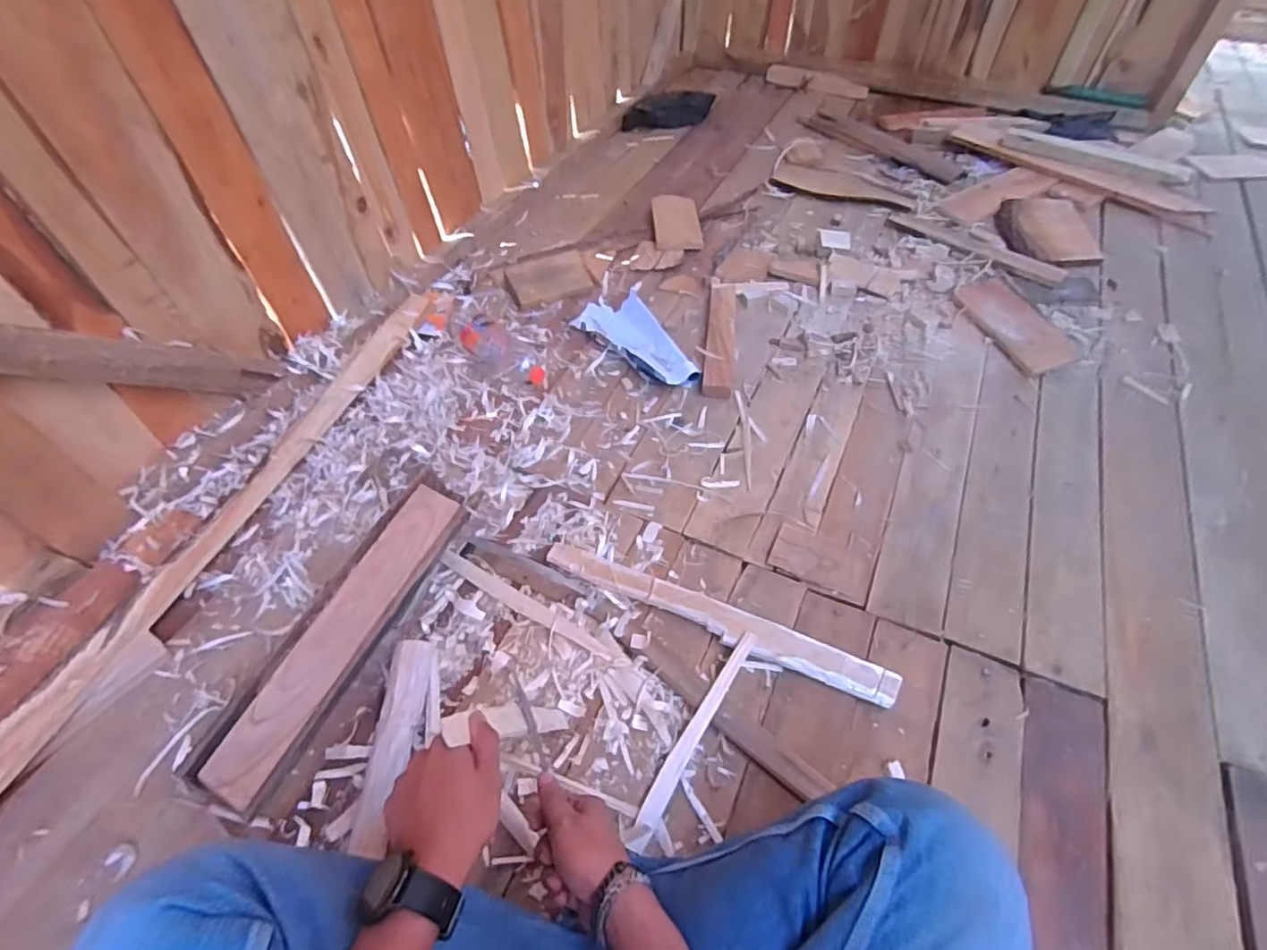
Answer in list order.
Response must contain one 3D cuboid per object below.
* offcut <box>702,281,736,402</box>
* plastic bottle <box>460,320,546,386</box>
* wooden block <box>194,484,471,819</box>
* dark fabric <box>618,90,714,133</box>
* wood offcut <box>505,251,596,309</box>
[{"bbox_3d":[0.156,-0.251,1.107,0.048,0.031,0.319,7,51,4],"label":"offcut"},{"bbox_3d":[-0.212,-0.205,1.046,0.168,0.054,0.060,34,59,9],"label":"plastic bottle"},{"bbox_3d":[-0.324,0.179,0.720,0.066,0.050,0.382,17,55,14],"label":"wooden block"},{"bbox_3d":[0.100,-0.996,1.699,0.270,0.064,0.076,-13,52,-12],"label":"dark fabric"},{"bbox_3d":[-0.164,-0.375,1.202,0.158,0.042,0.103,-19,54,-16],"label":"wood offcut"}]

